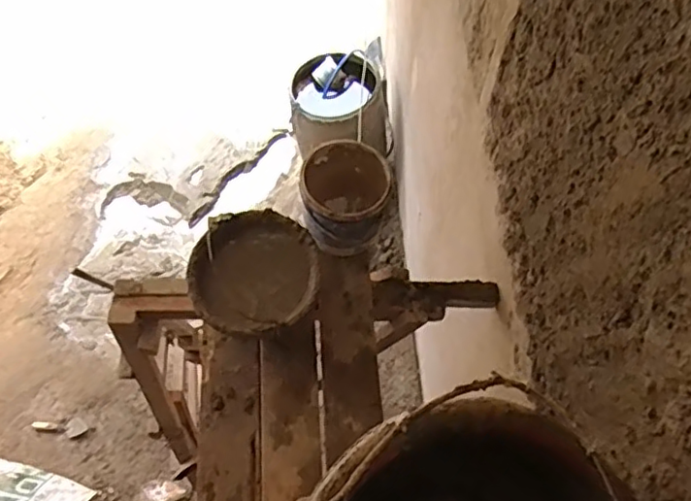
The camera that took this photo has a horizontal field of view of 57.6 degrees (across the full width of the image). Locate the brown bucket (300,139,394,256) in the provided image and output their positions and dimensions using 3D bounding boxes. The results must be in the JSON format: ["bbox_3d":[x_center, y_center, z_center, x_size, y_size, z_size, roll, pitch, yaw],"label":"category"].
[{"bbox_3d":[0.003,-0.115,1.337,0.182,0.162,0.192,0,66,1],"label":"brown bucket"}]

